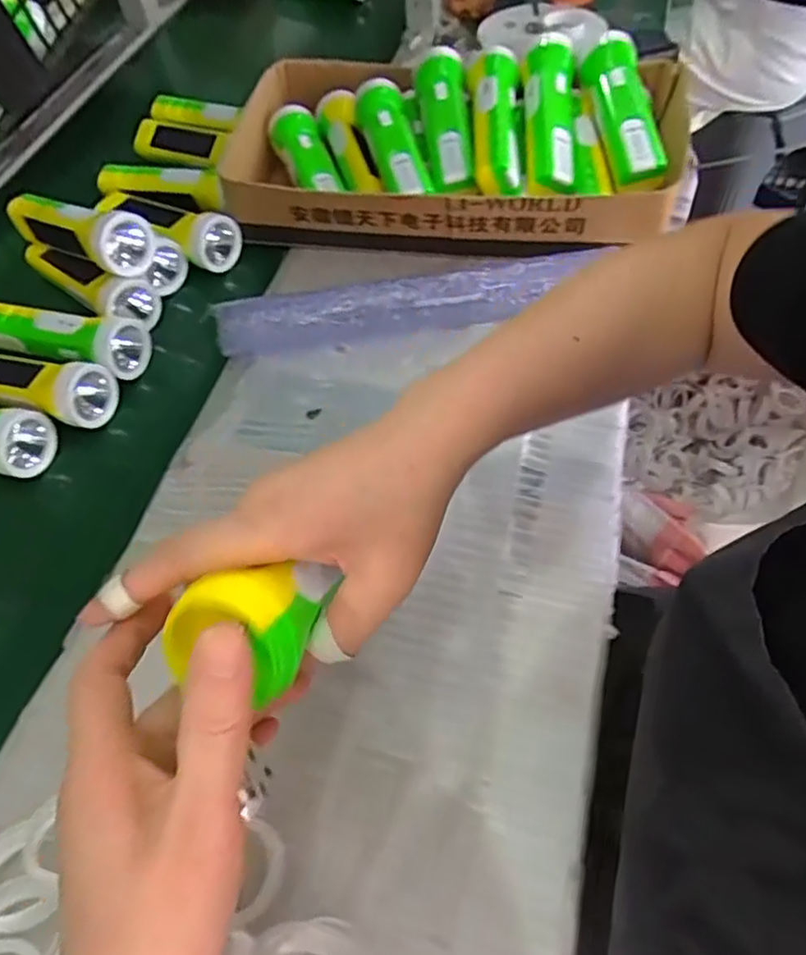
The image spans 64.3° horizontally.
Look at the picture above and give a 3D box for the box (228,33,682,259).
[{"bbox_3d":[0.046,-0.315,0.612,0.402,0.109,0.178,4,57,8],"label":"box"}]

